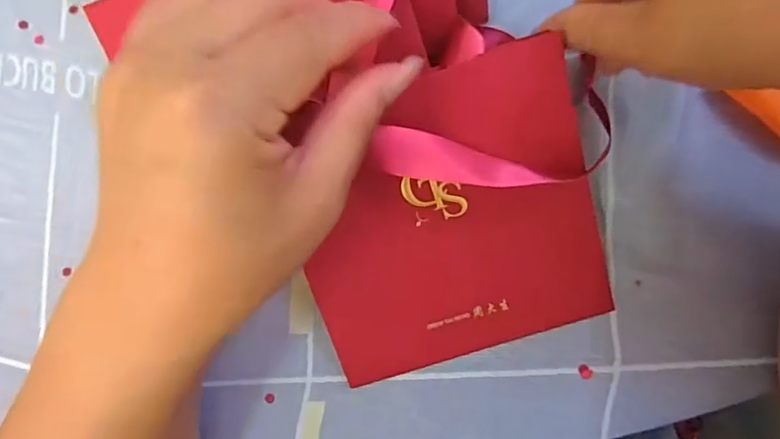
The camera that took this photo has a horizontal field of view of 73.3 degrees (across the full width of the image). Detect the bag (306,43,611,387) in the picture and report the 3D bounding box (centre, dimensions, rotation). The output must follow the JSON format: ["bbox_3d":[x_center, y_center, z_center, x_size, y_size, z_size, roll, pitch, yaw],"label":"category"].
[{"bbox_3d":[0.028,0.004,0.245,0.139,0.009,0.137,-16,110,5],"label":"bag"}]

